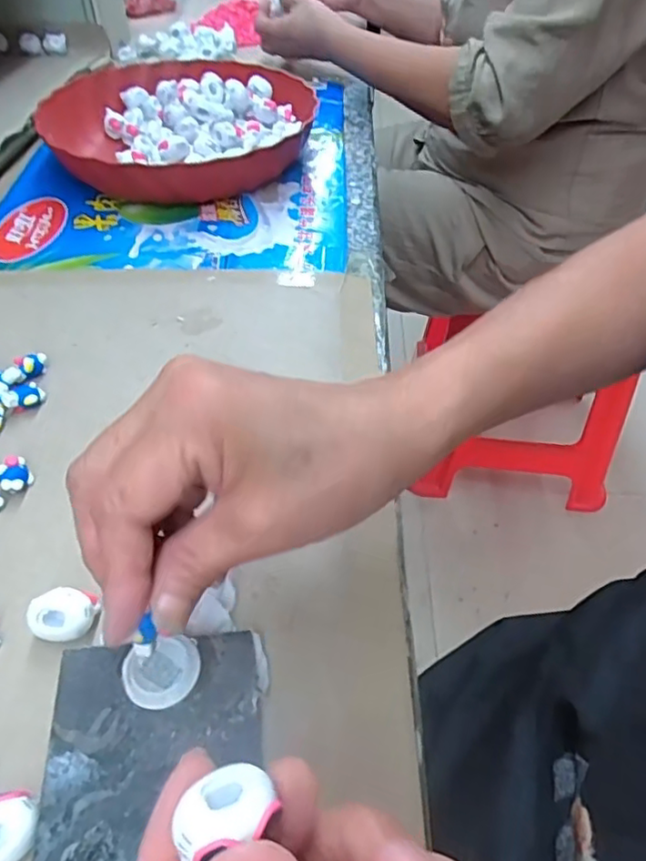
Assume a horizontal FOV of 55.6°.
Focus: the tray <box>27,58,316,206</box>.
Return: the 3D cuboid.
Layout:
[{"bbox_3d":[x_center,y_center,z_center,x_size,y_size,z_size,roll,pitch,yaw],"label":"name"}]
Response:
[{"bbox_3d":[-0.124,-0.278,0.570,0.230,0.049,0.236,-23,52,-21],"label":"tray"}]

